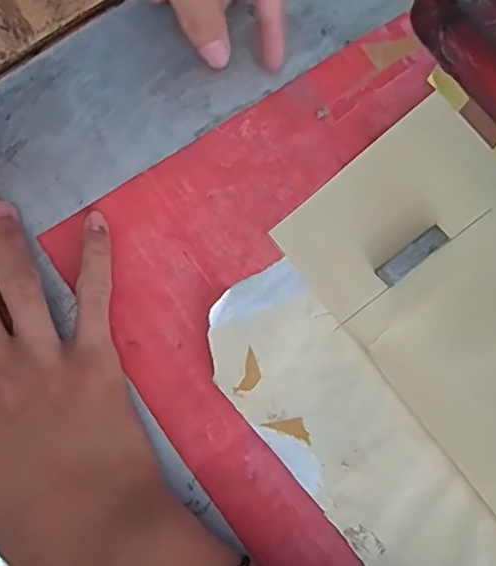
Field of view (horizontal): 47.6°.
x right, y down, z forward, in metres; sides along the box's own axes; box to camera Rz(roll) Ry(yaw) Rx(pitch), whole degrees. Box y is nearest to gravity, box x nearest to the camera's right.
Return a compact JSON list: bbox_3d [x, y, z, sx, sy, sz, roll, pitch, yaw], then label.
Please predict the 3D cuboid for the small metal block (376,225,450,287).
[{"bbox_3d":[0.076,-0.012,0.261,0.035,0.008,0.010,-37,81,-8],"label":"small metal block"}]

